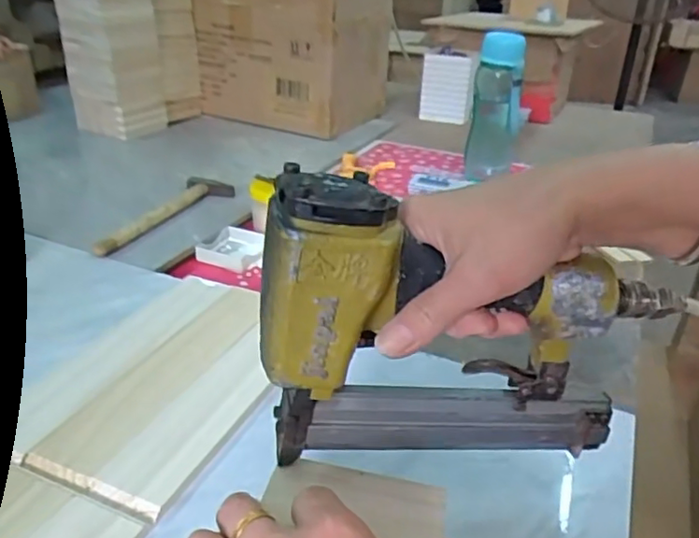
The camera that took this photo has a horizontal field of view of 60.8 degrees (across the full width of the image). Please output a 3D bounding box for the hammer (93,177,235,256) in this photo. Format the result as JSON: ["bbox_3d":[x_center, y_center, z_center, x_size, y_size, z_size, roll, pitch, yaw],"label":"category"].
[{"bbox_3d":[-0.234,-0.076,0.799,0.072,0.018,0.259,8,29,10],"label":"hammer"}]

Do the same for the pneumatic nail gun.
[{"bbox_3d":[0.068,0.036,0.325,0.227,0.163,0.046,2,28,-8],"label":"pneumatic nail gun"}]

